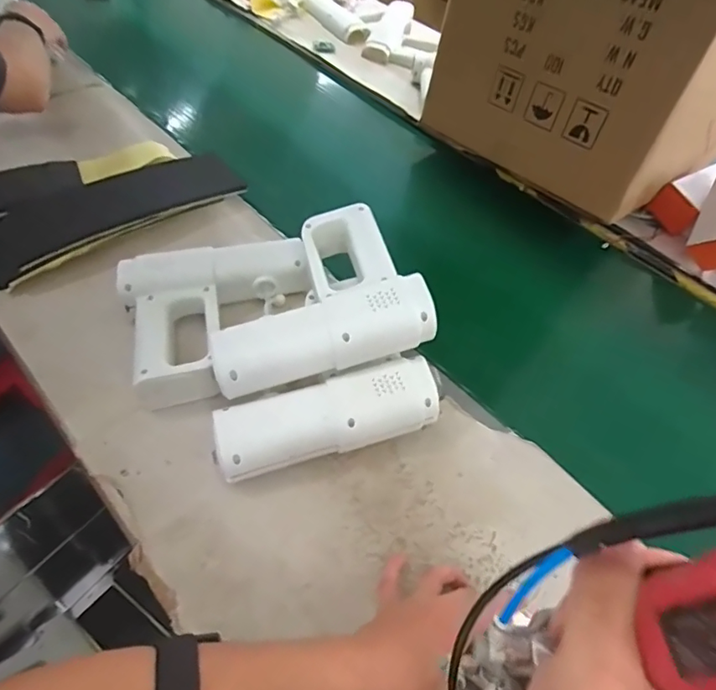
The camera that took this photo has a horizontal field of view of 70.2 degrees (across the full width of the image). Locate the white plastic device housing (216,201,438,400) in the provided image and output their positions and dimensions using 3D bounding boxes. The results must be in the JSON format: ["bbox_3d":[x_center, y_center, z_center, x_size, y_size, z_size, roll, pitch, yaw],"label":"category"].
[{"bbox_3d":[-0.051,-0.053,0.513,0.202,0.054,0.177,-13,54,-16],"label":"white plastic device housing"}]

